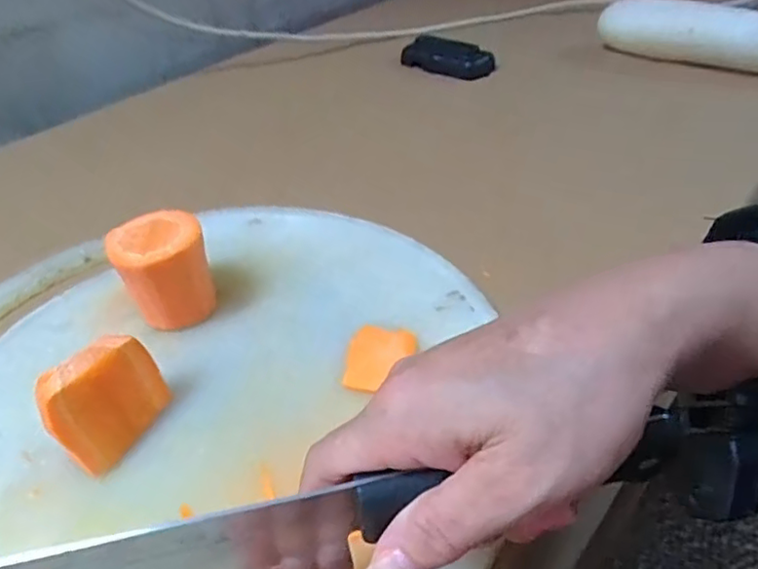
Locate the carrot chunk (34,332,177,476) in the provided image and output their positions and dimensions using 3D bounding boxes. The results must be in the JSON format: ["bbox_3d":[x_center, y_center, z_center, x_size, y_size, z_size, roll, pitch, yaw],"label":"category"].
[{"bbox_3d":[-0.129,0.055,0.290,0.028,0.047,0.055,15,43,20],"label":"carrot chunk"}]

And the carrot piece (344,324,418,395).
[{"bbox_3d":[0.001,0.039,0.333,0.035,0.007,0.044,3,41,7],"label":"carrot piece"}]

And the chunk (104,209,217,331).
[{"bbox_3d":[-0.126,-0.008,0.362,0.049,0.054,0.053,-18,43,-17],"label":"chunk"}]

